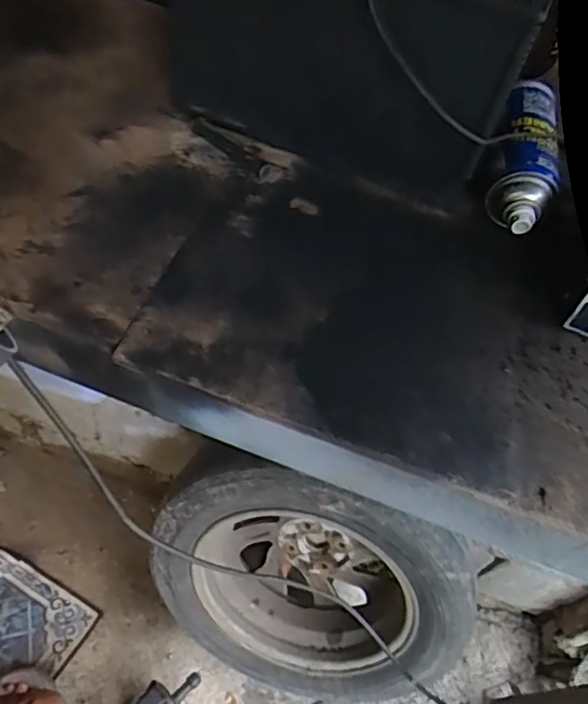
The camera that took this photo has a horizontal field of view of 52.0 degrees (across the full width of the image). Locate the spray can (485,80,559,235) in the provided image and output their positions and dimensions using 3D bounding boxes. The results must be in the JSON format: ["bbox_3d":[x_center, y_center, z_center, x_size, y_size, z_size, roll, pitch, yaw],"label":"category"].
[{"bbox_3d":[0.217,-0.192,0.583,0.067,0.063,0.201,20,54,4],"label":"spray can"}]

